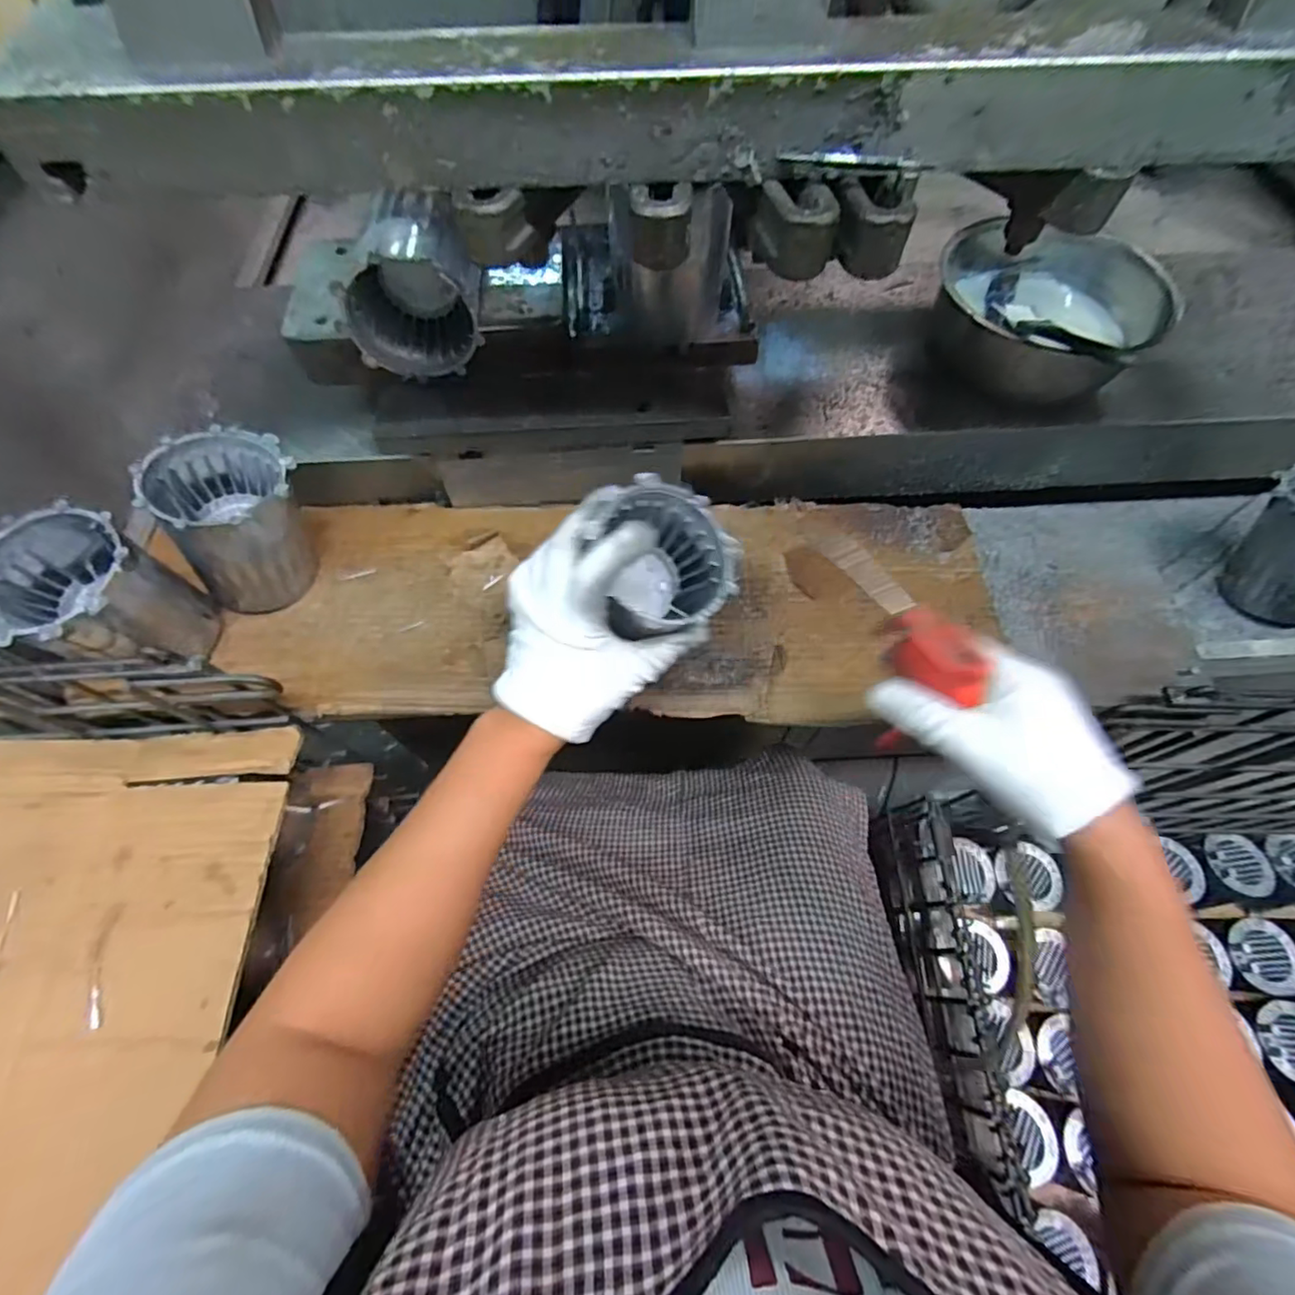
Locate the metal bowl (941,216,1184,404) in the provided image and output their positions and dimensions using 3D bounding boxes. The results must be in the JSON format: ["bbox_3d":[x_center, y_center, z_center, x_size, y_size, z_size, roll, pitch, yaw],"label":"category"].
[{"bbox_3d":[0.355,-0.302,0.543,0.152,0.088,0.162,0,64,0],"label":"metal bowl"}]

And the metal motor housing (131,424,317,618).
[{"bbox_3d":[-0.317,-0.100,0.482,0.104,0.118,0.094,-28,67,-13],"label":"metal motor housing"}]

